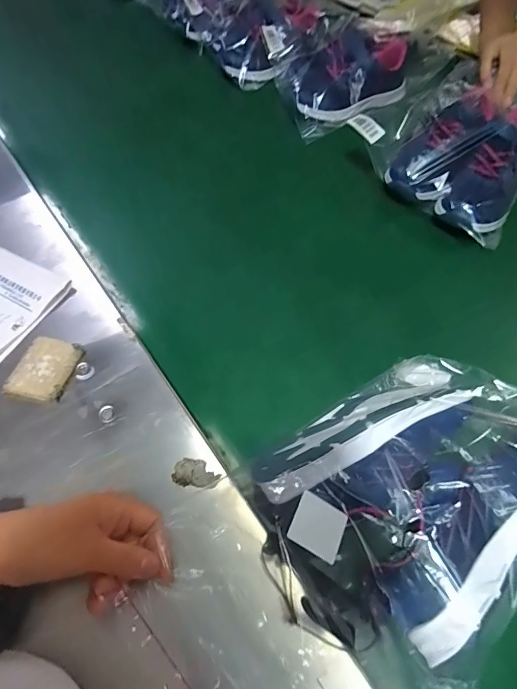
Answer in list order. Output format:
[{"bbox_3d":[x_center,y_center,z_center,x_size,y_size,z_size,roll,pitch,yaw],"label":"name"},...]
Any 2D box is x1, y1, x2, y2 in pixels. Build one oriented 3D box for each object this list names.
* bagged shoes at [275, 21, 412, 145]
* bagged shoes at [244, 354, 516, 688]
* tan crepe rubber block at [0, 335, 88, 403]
[{"bbox_3d":[0.136,-0.449,0.673,0.214,0.088,0.137,-31,64,-16],"label":"bagged shoes"},{"bbox_3d":[0.129,0.118,0.325,0.232,0.077,0.192,-36,65,-18],"label":"bagged shoes"},{"bbox_3d":[-0.216,0.026,0.415,0.053,0.012,0.068,15,61,9],"label":"tan crepe rubber block"}]

